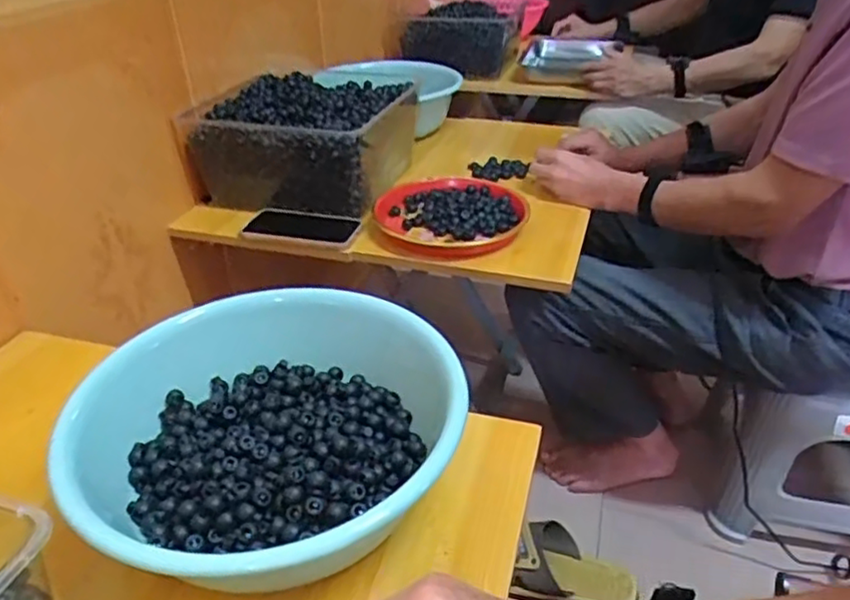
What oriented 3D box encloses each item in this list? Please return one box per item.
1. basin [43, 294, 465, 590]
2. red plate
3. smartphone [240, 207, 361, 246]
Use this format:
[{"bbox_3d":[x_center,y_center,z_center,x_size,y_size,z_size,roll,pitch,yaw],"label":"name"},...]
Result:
[{"bbox_3d":[-0.116,0.103,0.516,0.269,0.084,0.285,-1,33,0],"label":"basin"},{"bbox_3d":[0.041,-0.127,0.943,0.216,0.035,0.205,-1,33,0],"label":"red plate"},{"bbox_3d":[-0.175,-0.108,0.930,0.160,0.011,0.086,7,34,11],"label":"smartphone"}]

